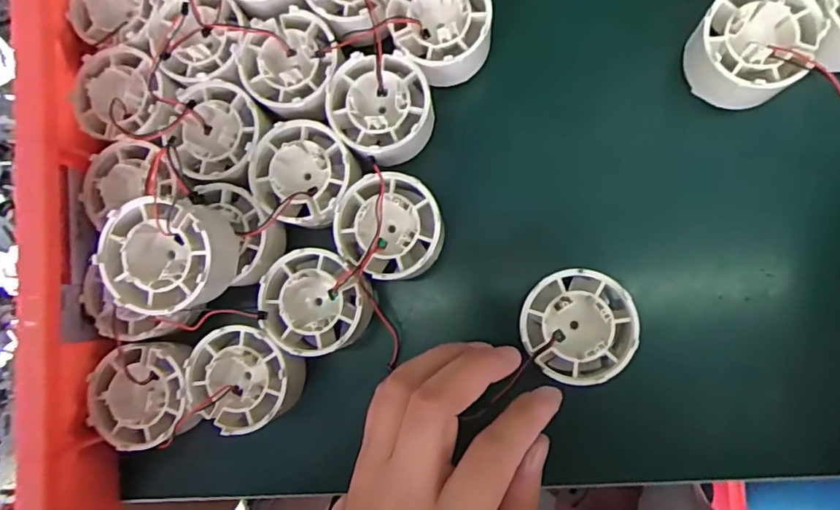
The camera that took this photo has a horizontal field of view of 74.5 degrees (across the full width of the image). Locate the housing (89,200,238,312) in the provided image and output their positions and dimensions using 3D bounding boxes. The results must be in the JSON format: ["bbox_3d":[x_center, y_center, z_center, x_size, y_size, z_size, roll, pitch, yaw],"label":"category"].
[{"bbox_3d":[-0.115,0.001,0.262,0.051,0.045,0.050,-2,84,7],"label":"housing"}]

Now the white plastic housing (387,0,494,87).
[{"bbox_3d":[0.012,-0.118,0.286,0.049,0.032,0.054,-37,81,2],"label":"white plastic housing"}]

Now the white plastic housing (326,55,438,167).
[{"bbox_3d":[-0.020,-0.075,0.288,0.053,0.032,0.048,43,91,9],"label":"white plastic housing"}]

